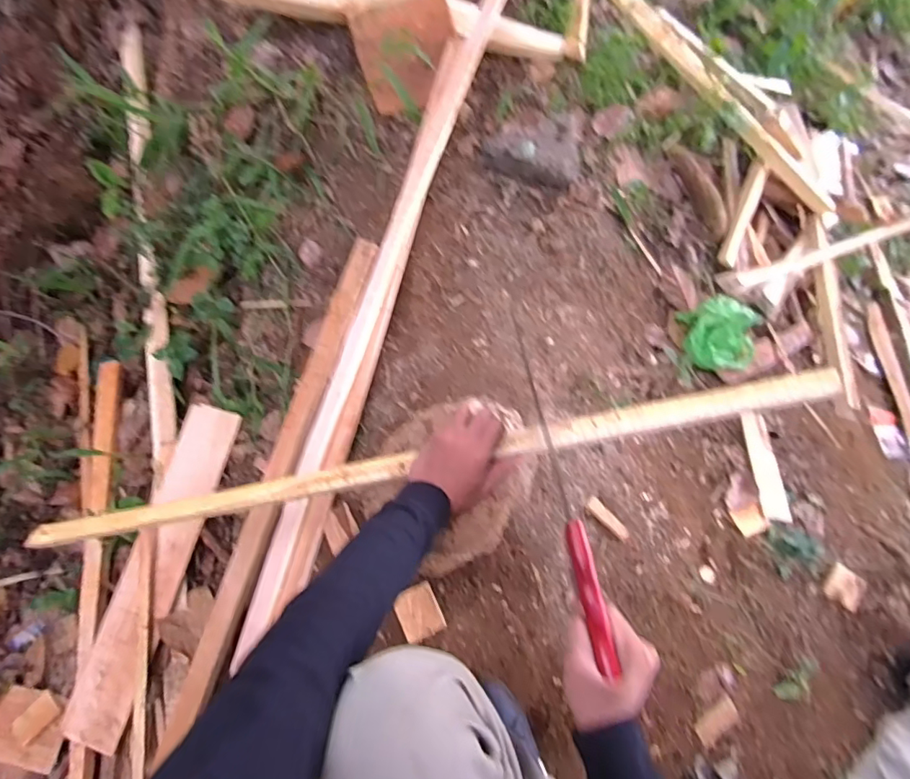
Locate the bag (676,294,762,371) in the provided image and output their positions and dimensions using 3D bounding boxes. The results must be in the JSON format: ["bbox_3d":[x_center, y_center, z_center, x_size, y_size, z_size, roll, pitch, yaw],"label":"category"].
[{"bbox_3d":[0.516,-0.105,1.031,0.164,0.093,0.120,1,64,4],"label":"bag"}]

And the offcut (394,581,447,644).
[{"bbox_3d":[-0.049,0.307,0.723,0.056,0.006,0.064,-25,65,-9],"label":"offcut"}]

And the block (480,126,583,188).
[{"bbox_3d":[0.140,-0.427,0.946,0.171,0.077,0.109,18,66,12],"label":"block"}]

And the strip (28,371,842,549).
[{"bbox_3d":[-0.043,0.085,0.629,0.957,0.019,0.043,-11,64,3],"label":"strip"}]

